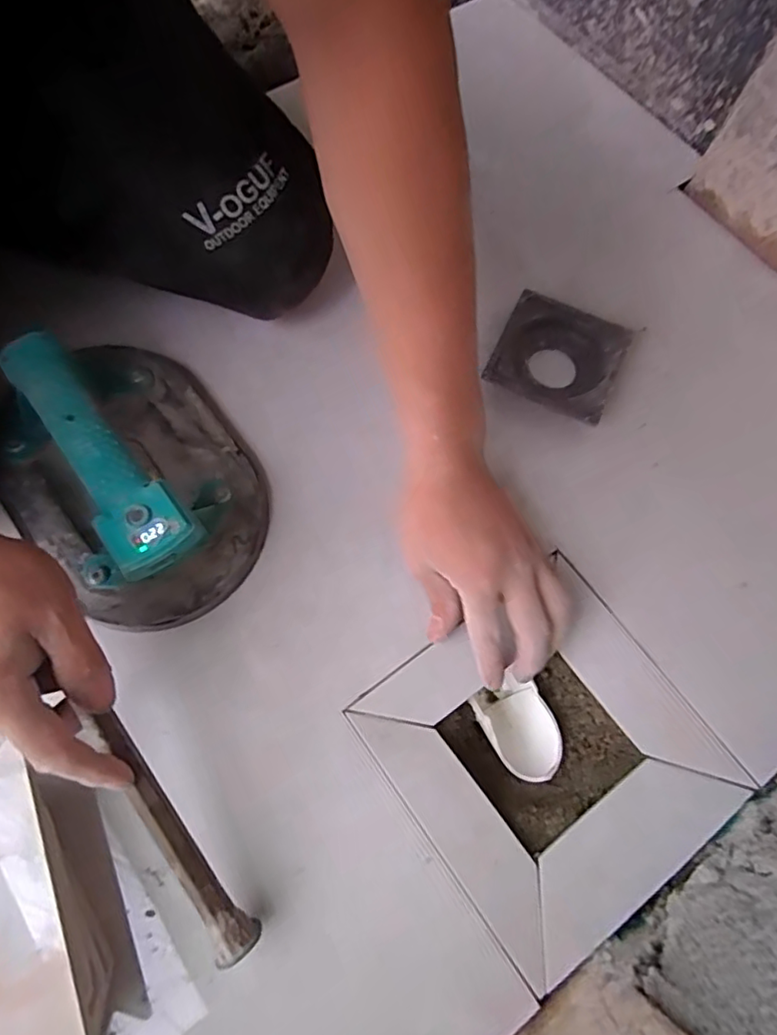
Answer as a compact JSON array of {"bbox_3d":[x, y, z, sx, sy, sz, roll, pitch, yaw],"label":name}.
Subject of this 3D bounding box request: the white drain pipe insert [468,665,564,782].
[{"bbox_3d":[0.095,0.158,0.429,0.048,0.039,0.069,-27,73,-12],"label":"white drain pipe insert"}]

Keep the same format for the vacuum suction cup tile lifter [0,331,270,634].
[{"bbox_3d":[-0.191,-0.041,0.402,0.165,0.085,0.232,-39,76,-15],"label":"vacuum suction cup tile lifter"}]

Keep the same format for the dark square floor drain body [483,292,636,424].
[{"bbox_3d":[0.140,-0.132,0.475,0.096,0.028,0.093,24,70,6],"label":"dark square floor drain body"}]

